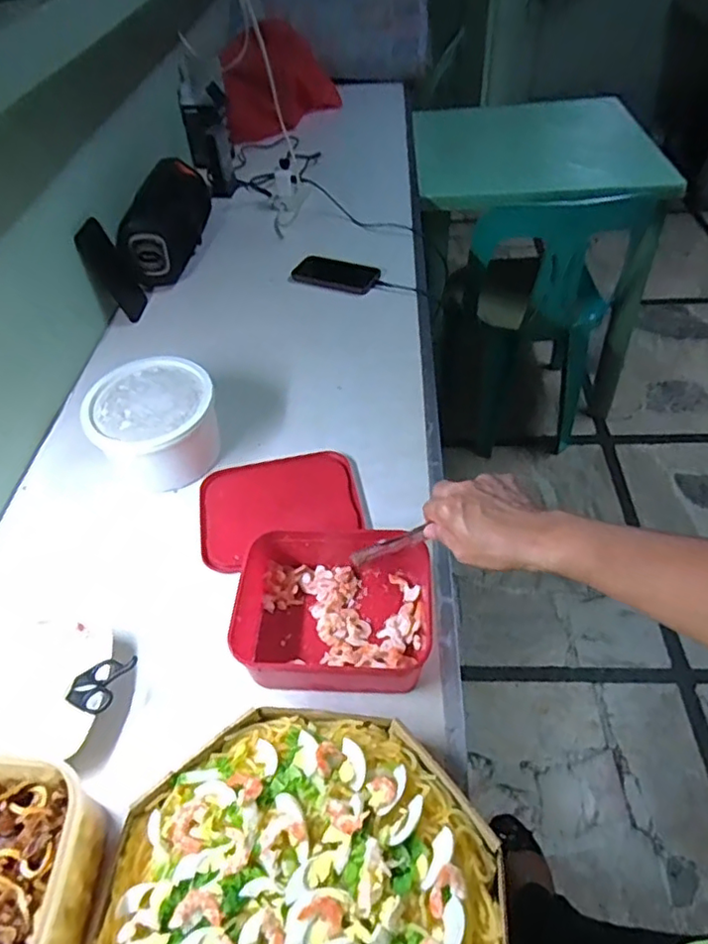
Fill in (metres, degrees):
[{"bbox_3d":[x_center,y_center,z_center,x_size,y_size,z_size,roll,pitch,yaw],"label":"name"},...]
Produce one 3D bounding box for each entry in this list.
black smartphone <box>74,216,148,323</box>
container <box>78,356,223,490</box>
[{"bbox_3d":[-0.419,-0.352,1.051,0.011,0.168,0.086,-6,49,20],"label":"black smartphone"},{"bbox_3d":[-0.259,-0.065,0.804,0.149,0.089,0.155,-2,47,2],"label":"container"}]

